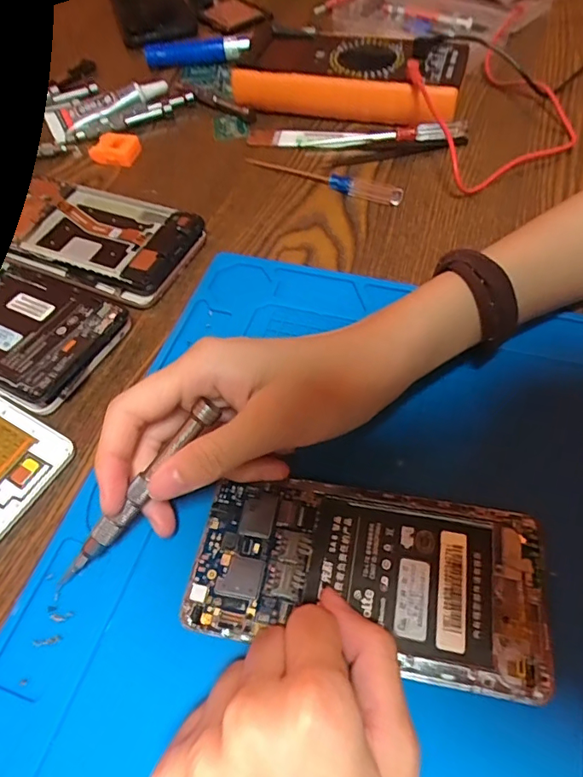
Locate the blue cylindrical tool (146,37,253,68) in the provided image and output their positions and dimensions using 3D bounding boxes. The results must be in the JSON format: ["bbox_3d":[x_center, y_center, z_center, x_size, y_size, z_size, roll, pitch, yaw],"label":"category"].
[{"bbox_3d":[-0.087,-0.313,0.465,0.099,0.019,0.015,4,57,7],"label":"blue cylindrical tool"}]

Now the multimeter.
[{"bbox_3d":[0.044,-0.252,0.407,0.179,0.038,0.092,14,59,13],"label":"multimeter"}]

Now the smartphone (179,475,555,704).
[{"bbox_3d":[0.031,0.075,0.208,0.140,0.004,0.068,8,58,8],"label":"smartphone"}]

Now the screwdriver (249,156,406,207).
[{"bbox_3d":[0.020,-0.154,0.362,0.125,0.012,0.009,25,62,19],"label":"screwdriver"}]

